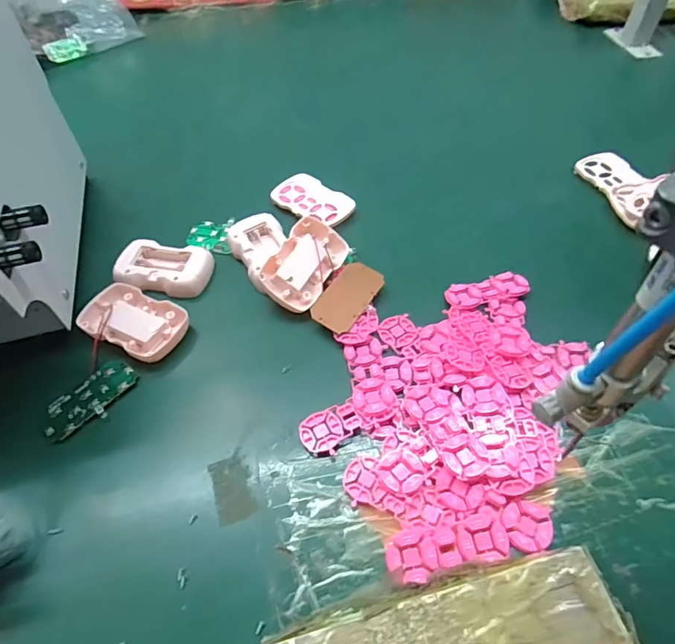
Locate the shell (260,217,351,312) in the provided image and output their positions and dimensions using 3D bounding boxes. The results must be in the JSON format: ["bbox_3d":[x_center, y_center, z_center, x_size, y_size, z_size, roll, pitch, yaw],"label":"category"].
[{"bbox_3d":[-0.030,-0.051,0.410,0.052,0.019,0.089,36,66,-6],"label":"shell"}]

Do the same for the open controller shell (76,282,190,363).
[{"bbox_3d":[-0.175,0.001,0.392,0.089,0.016,0.055,21,56,16],"label":"open controller shell"}]

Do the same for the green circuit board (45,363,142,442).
[{"bbox_3d":[-0.192,0.060,0.354,0.041,0.006,0.072,36,62,25],"label":"green circuit board"}]

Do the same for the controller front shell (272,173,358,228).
[{"bbox_3d":[-0.026,-0.125,0.484,0.085,0.019,0.051,34,61,24],"label":"controller front shell"}]

